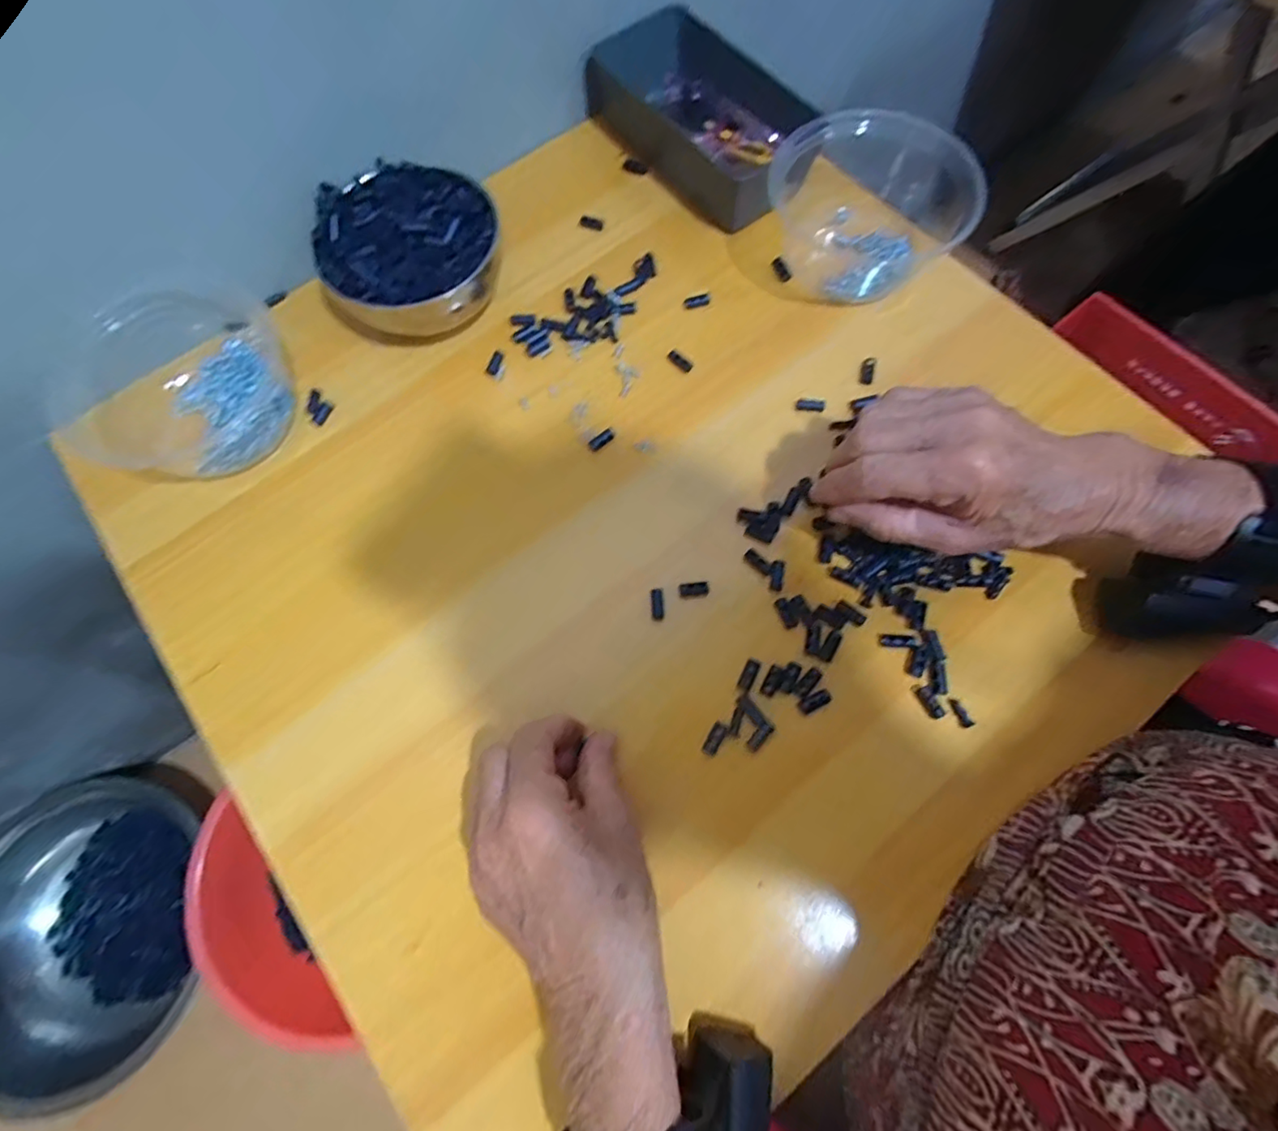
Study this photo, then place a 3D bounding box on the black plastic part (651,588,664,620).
[{"bbox_3d":[0.011,0.023,0.347,0.008,0.004,0.019,-2,71,1],"label":"black plastic part"}]

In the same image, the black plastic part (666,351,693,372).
[{"bbox_3d":[0.029,-0.144,0.402,0.020,0.004,0.008,40,77,13],"label":"black plastic part"}]

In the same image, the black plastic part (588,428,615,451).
[{"bbox_3d":[-0.025,-0.084,0.385,0.019,0.005,0.008,-38,75,-11],"label":"black plastic part"}]

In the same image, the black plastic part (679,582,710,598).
[{"bbox_3d":[0.034,0.014,0.349,0.018,0.004,0.009,-6,71,-1],"label":"black plastic part"}]

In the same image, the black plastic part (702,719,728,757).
[{"bbox_3d":[0.043,0.098,0.321,0.008,0.004,0.019,31,75,11],"label":"black plastic part"}]

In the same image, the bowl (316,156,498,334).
[{"bbox_3d":[-0.157,-0.217,0.401,0.118,0.062,0.117,0,71,1],"label":"bowl"}]

